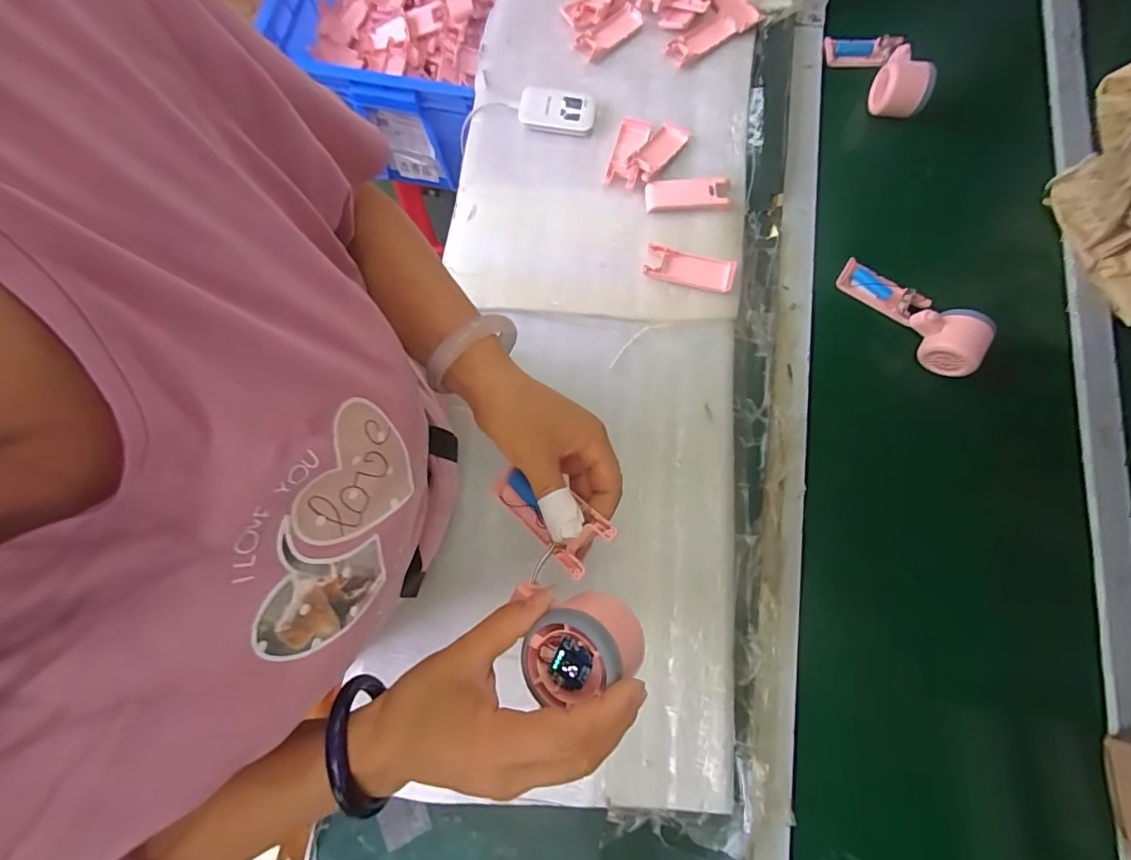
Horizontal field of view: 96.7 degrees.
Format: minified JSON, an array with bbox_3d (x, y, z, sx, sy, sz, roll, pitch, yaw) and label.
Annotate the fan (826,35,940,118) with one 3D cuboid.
[{"bbox_3d":[0.406,-0.467,0.652,0.083,0.062,0.146,-12,62,-2],"label":"fan"}]

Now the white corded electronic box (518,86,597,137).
[{"bbox_3d":[-0.011,-0.409,0.650,0.096,0.020,0.052,9,77,3],"label":"white corded electronic box"}]

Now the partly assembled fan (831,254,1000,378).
[{"bbox_3d":[0.397,-0.135,0.577,0.058,0.060,0.174,-37,65,-8],"label":"partly assembled fan"}]

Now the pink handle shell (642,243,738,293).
[{"bbox_3d":[0.146,-0.188,0.590,0.104,0.009,0.041,13,77,4],"label":"pink handle shell"}]

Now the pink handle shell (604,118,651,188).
[{"bbox_3d":[0.079,-0.351,0.631,0.038,0.022,0.097,15,77,4],"label":"pink handle shell"}]

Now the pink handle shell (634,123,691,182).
[{"bbox_3d":[0.117,-0.347,0.629,0.037,0.014,0.091,32,66,8],"label":"pink handle shell"}]

